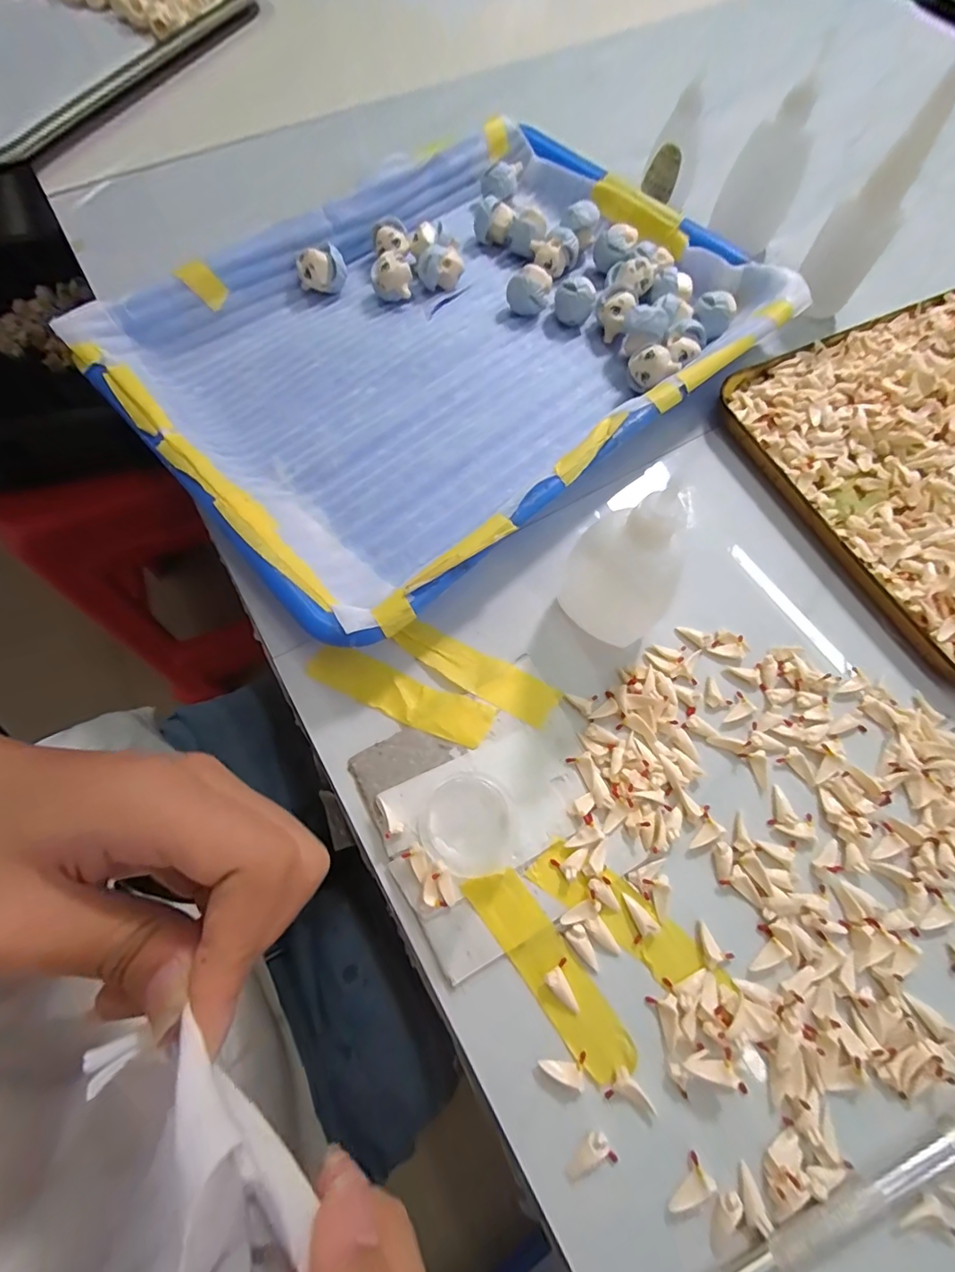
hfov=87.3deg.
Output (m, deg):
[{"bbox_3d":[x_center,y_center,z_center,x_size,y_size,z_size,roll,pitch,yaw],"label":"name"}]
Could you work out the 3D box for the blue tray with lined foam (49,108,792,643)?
[{"bbox_3d":[-0.015,-0.167,0.282,0.321,0.031,0.240,-40,74,-14],"label":"blue tray with lined foam"}]

